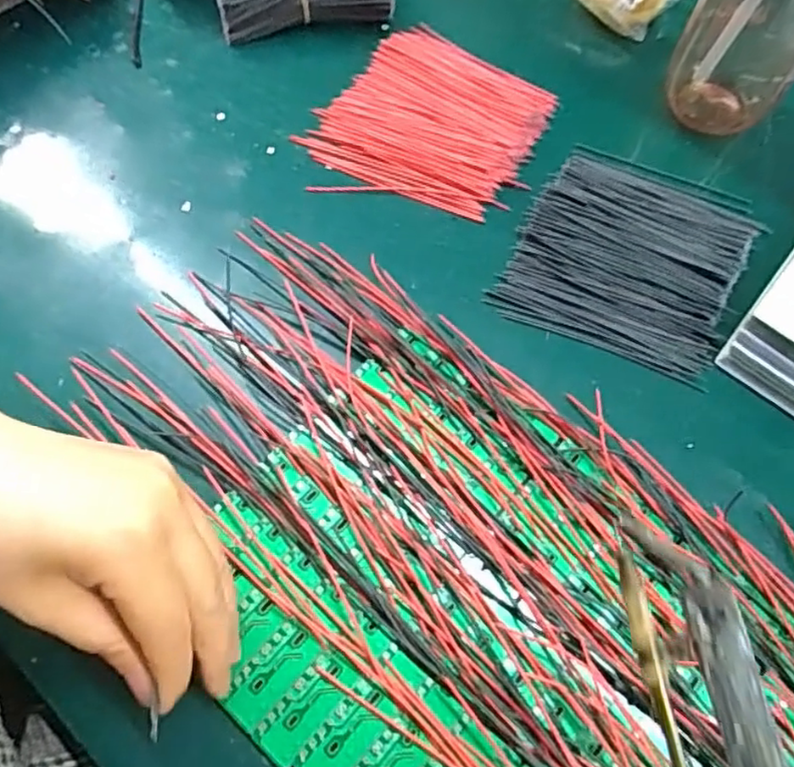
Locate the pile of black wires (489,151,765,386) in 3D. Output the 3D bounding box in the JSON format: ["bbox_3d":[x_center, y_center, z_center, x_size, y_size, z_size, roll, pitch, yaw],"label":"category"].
[{"bbox_3d":[0.138,-0.079,0.370,0.123,0.010,0.141,25,65,9],"label":"pile of black wires"}]

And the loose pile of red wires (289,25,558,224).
[{"bbox_3d":[0.022,-0.167,0.406,0.127,0.013,0.143,31,66,11],"label":"loose pile of red wires"}]

